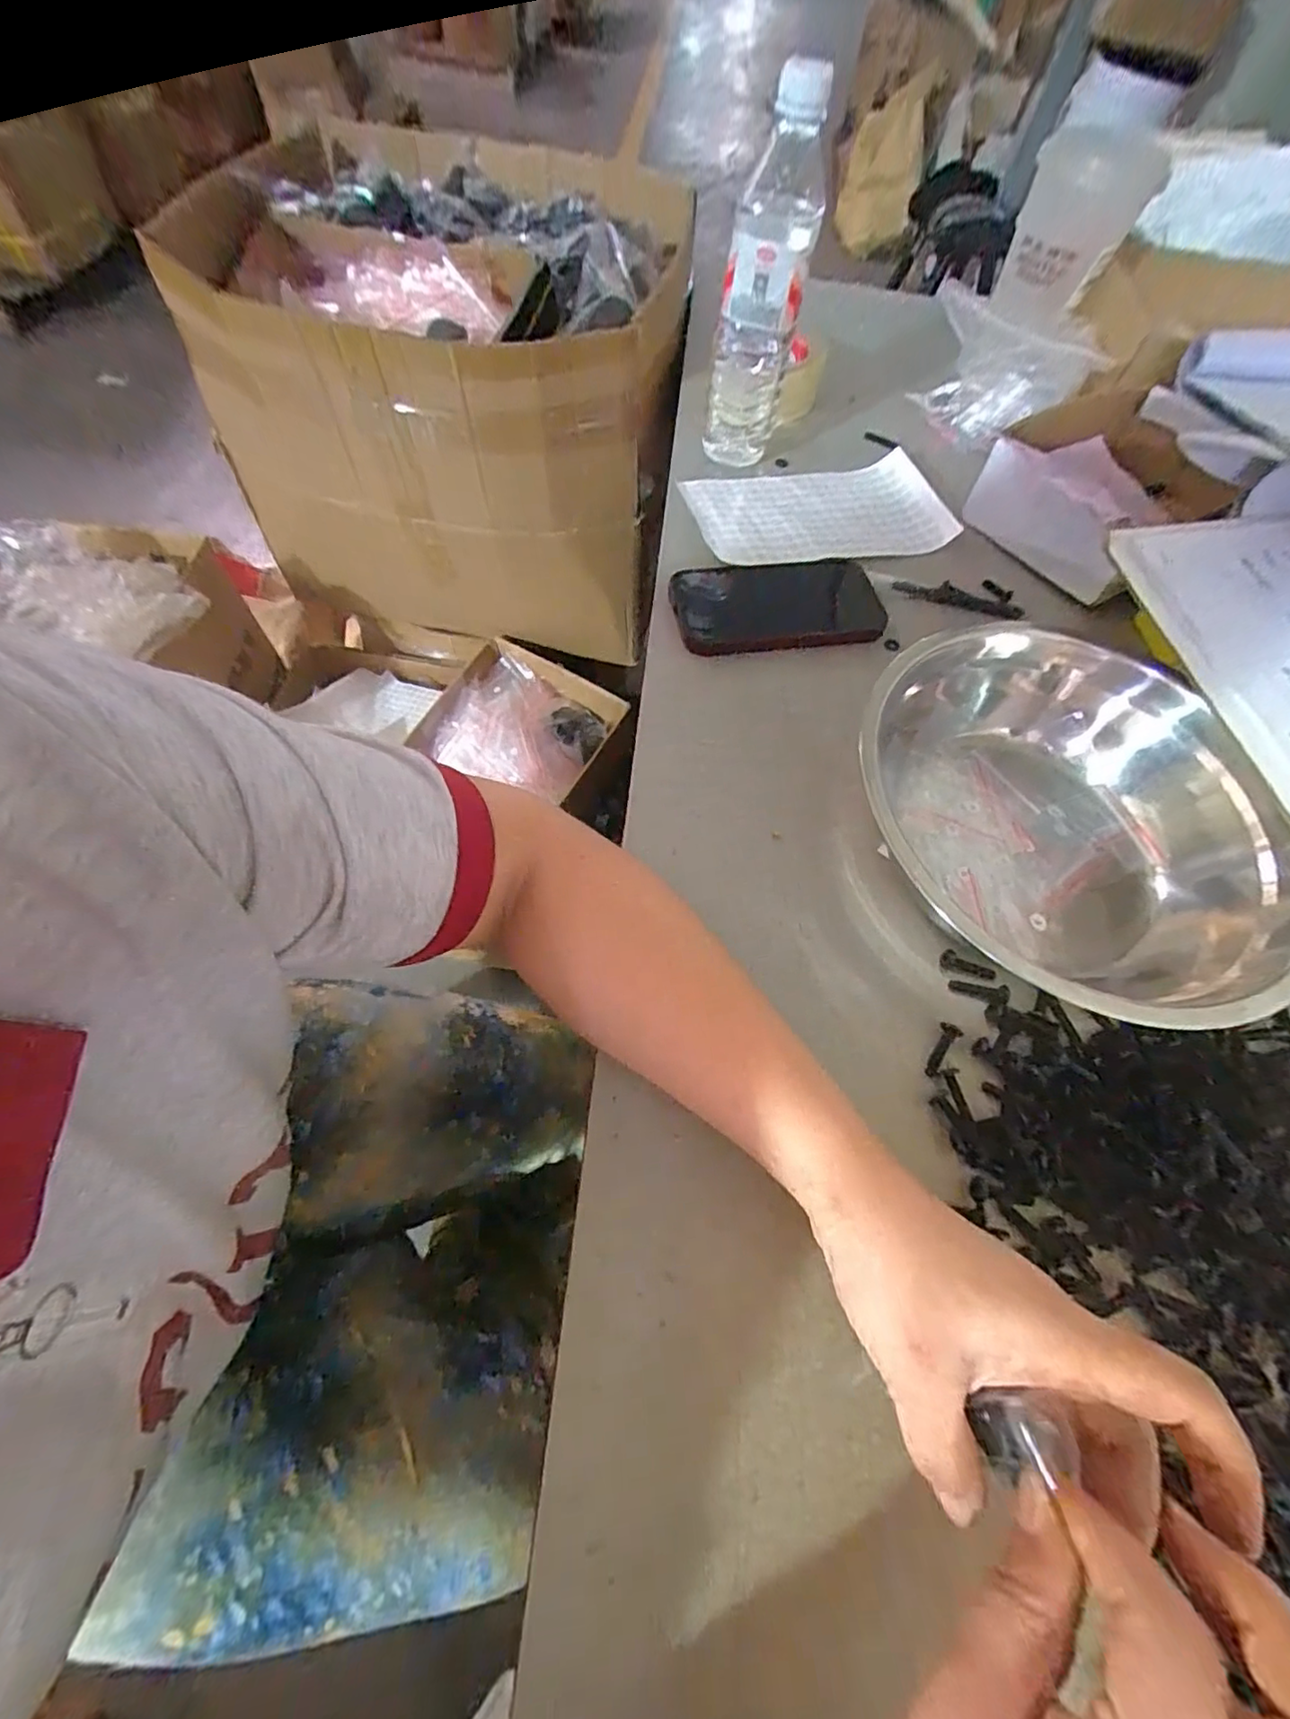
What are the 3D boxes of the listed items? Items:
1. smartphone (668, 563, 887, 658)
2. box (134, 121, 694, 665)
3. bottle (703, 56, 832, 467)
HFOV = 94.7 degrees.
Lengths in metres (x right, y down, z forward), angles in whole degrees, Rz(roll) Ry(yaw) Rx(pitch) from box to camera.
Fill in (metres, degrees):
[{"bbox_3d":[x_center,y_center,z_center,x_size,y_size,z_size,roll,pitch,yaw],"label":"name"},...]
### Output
[{"bbox_3d":[0.107,-0.202,0.468,0.166,0.013,0.087,-10,64,-8],"label":"smartphone"},{"bbox_3d":[-0.240,-0.582,0.812,0.550,0.401,0.478,9,62,1],"label":"box"},{"bbox_3d":[0.094,-0.451,0.482,0.064,0.221,0.057,13,63,4],"label":"bottle"}]

